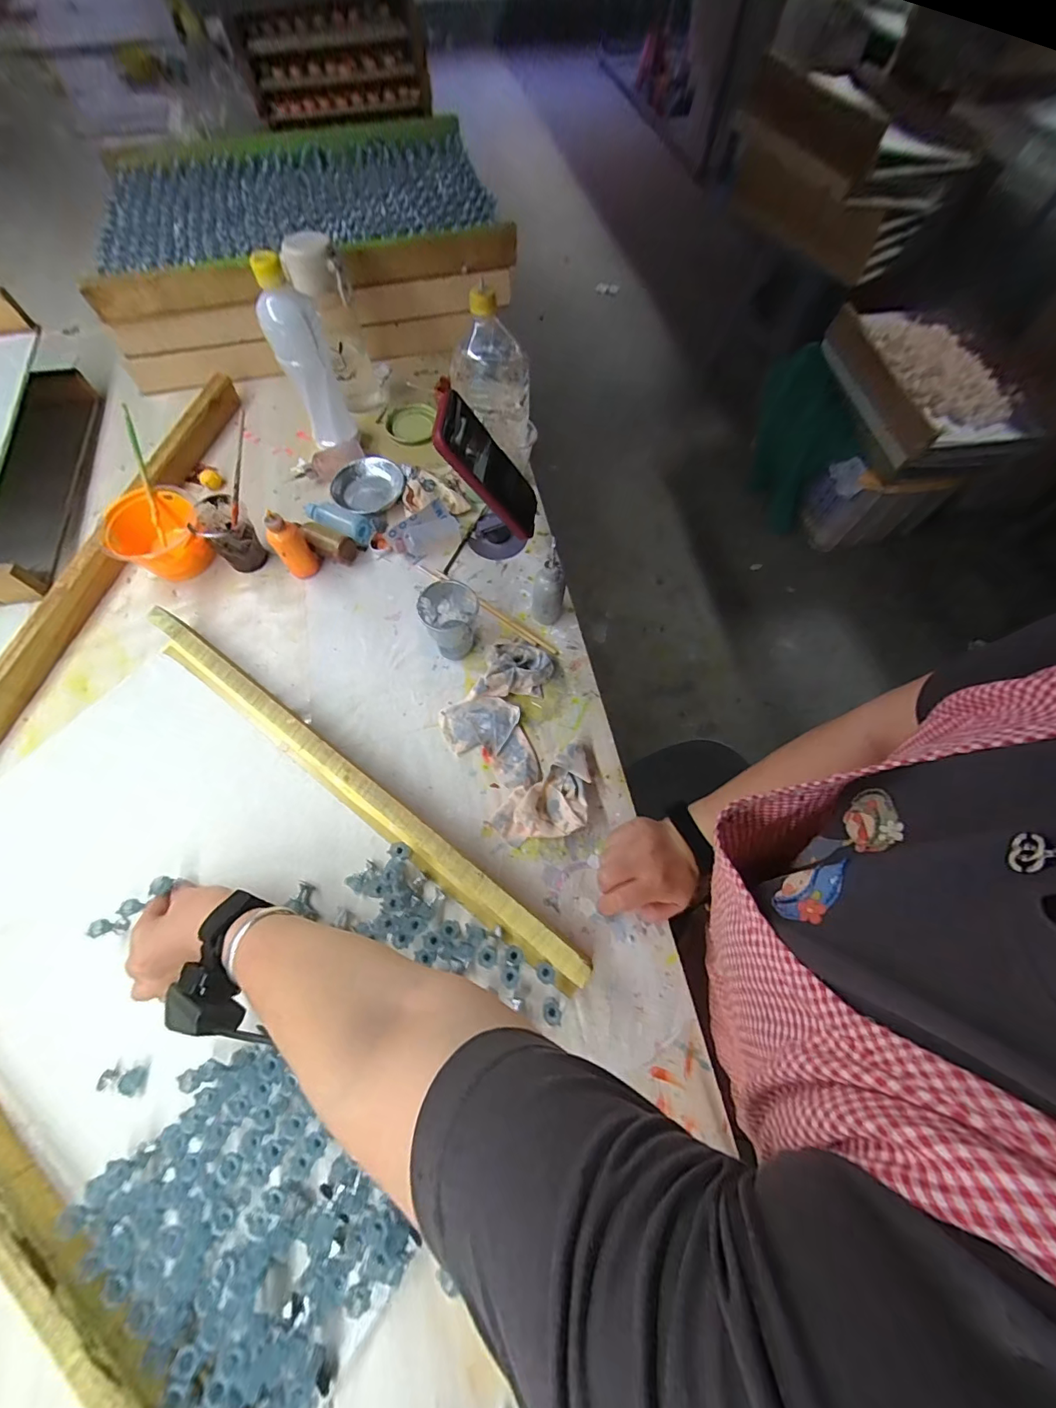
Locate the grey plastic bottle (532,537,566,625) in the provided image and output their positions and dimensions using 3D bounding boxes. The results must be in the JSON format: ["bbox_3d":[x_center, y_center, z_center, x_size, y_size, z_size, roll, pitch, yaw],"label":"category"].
[{"bbox_3d":[0.024,-0.134,0.515,0.037,0.118,0.031,-4,69,-4],"label":"grey plastic bottle"}]

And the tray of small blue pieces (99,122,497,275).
[{"bbox_3d":[-0.369,-0.809,0.712,0.577,0.040,0.324,-9,69,-6],"label":"tray of small blue pieces"}]

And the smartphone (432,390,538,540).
[{"bbox_3d":[-0.042,-0.269,0.521,0.013,0.180,0.083,-2,75,33],"label":"smartphone"}]

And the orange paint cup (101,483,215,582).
[{"bbox_3d":[-0.456,-0.205,0.563,0.108,0.070,0.120,-33,71,-14],"label":"orange paint cup"}]

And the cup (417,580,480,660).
[{"bbox_3d":[-0.087,-0.096,0.519,0.062,0.072,0.061,1,68,-3],"label":"cup"}]

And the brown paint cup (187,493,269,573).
[{"bbox_3d":[-0.379,-0.215,0.569,0.057,0.069,0.069,-28,70,-12],"label":"brown paint cup"}]

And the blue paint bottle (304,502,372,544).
[{"bbox_3d":[-0.256,-0.246,0.599,0.095,0.029,0.037,29,70,8],"label":"blue paint bottle"}]

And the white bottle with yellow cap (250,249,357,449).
[{"bbox_3d":[-0.281,-0.422,0.577,0.063,0.221,0.063,-27,71,-15],"label":"white bottle with yellow cap"}]

